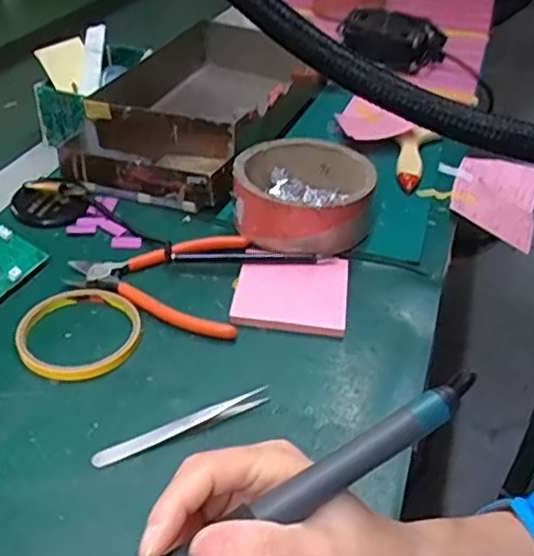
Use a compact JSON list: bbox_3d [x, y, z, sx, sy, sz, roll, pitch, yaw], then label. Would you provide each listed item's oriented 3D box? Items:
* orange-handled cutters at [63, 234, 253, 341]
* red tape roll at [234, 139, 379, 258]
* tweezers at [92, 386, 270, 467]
[{"bbox_3d":[-0.077,-0.007,0.505,0.144,0.012,0.106,13,39,13],"label":"orange-handled cutters"},{"bbox_3d":[0.031,-0.078,0.567,0.118,0.050,0.111,2,38,-1],"label":"red tape roll"},{"bbox_3d":[-0.050,0.092,0.393,0.112,0.012,0.012,-15,41,-21],"label":"tweezers"}]

